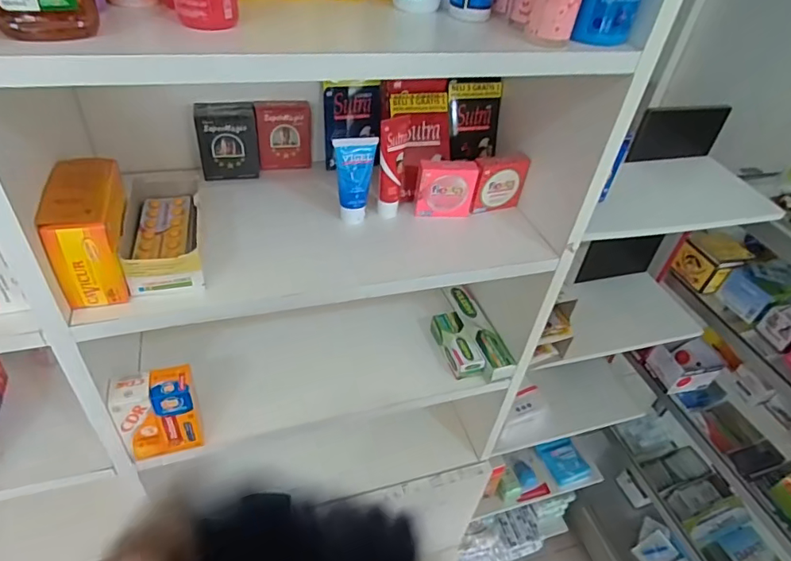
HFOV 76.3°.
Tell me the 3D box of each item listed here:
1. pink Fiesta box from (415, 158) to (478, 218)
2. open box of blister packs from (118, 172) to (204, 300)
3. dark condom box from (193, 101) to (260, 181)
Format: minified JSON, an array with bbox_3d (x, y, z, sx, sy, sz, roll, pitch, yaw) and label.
[{"bbox_3d":[0.059,-0.106,0.581,0.067,0.067,0.018,-2,39,-7],"label":"pink Fiesta box"},{"bbox_3d":[-0.225,-0.054,0.491,0.071,0.046,0.147,-7,42,-16],"label":"open box of blister packs"},{"bbox_3d":[-0.199,-0.168,0.600,0.066,0.083,0.040,-6,42,-14],"label":"dark condom box"}]

